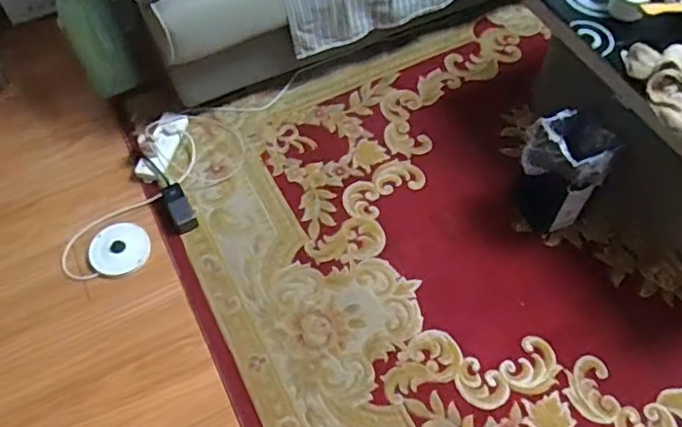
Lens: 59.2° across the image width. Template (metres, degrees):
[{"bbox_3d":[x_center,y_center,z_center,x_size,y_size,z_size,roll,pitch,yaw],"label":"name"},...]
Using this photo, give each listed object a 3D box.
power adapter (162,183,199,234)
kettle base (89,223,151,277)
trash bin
[{"bbox_3d":[-0.410,-0.013,1.532,0.052,0.033,0.144,-22,61,-12],"label":"power adapter"},{"bbox_3d":[-0.555,0.088,1.502,0.151,0.020,0.136,1,59,1],"label":"kettle base"},{"bbox_3d":[0.510,-0.087,1.412,0.177,0.305,0.162,36,65,21],"label":"trash bin"}]

